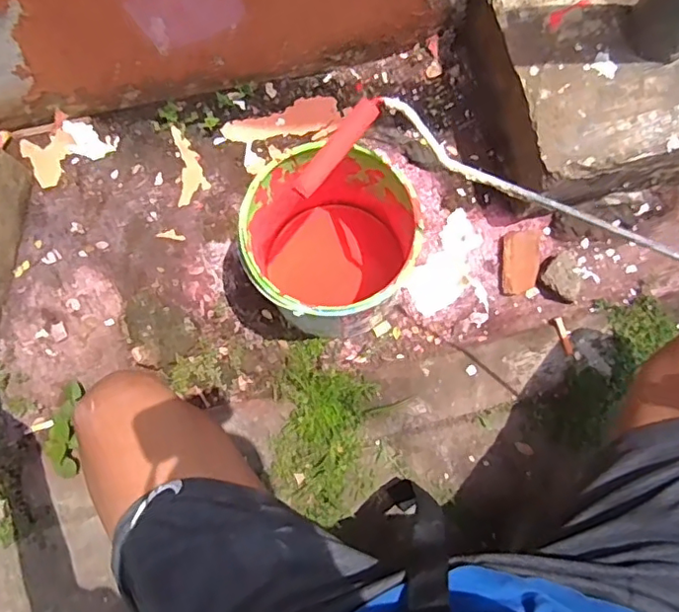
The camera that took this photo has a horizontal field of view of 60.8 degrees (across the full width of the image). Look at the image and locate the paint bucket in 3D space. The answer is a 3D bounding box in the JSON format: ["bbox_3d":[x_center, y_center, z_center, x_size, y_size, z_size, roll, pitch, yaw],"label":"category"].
[{"bbox_3d":[-0.010,-0.067,0.681,0.181,0.188,0.191,0,77,1],"label":"paint bucket"}]

